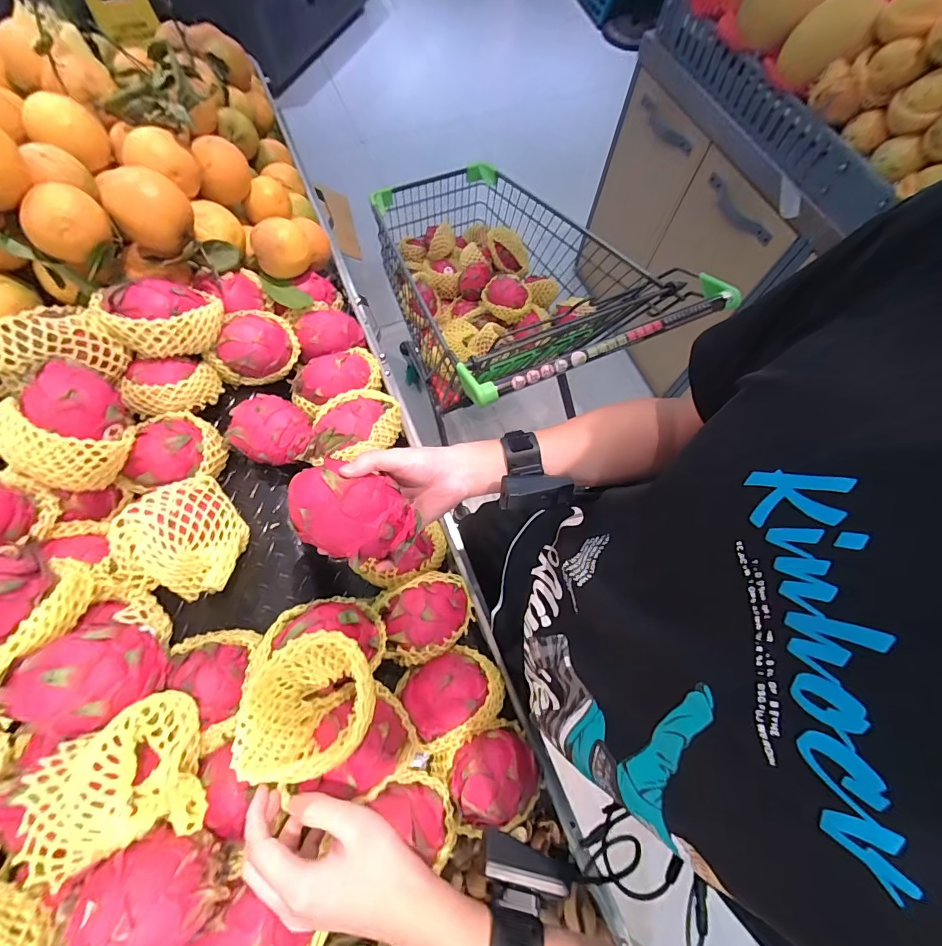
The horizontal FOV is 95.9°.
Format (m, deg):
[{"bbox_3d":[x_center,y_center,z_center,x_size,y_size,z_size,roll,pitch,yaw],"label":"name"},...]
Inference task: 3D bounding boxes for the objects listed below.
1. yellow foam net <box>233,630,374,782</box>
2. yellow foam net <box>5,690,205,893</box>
[{"bbox_3d":[-0.141,0.206,0.389,0.110,0.086,0.102,1,69,-2],"label":"yellow foam net"},{"bbox_3d":[-0.268,0.239,0.338,0.109,0.082,0.101,1,69,-2],"label":"yellow foam net"}]

